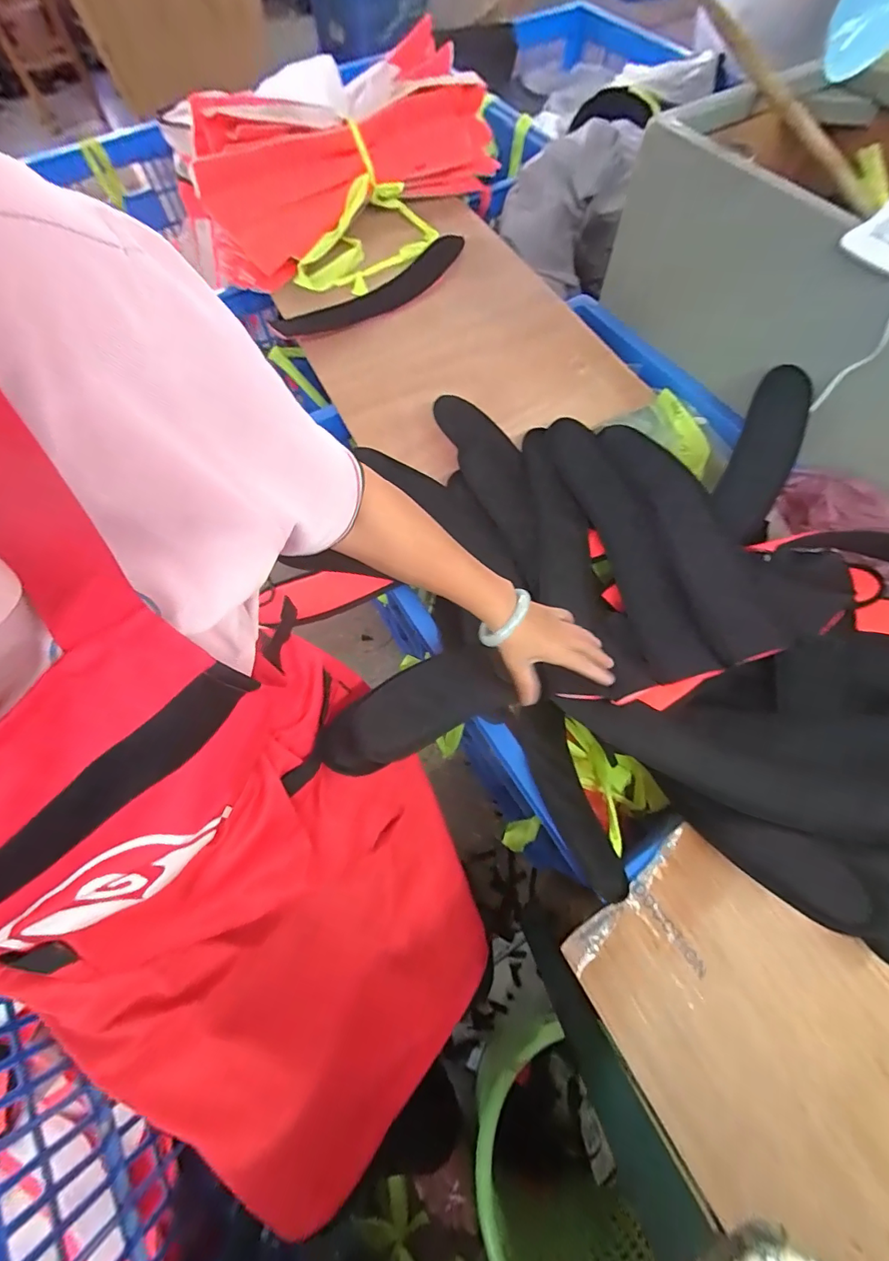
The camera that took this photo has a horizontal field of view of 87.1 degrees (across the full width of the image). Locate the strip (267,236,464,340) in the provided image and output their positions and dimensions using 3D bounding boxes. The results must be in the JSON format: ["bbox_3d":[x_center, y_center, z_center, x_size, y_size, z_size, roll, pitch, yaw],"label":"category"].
[{"bbox_3d":[-0.123,-0.629,0.882,0.397,0.023,0.115,-33,71,-9],"label":"strip"}]

